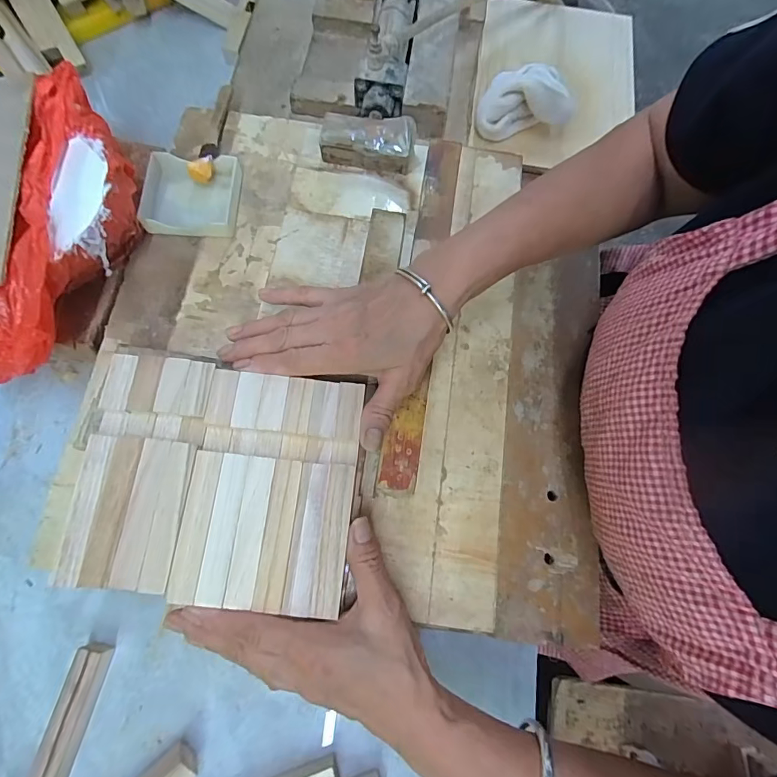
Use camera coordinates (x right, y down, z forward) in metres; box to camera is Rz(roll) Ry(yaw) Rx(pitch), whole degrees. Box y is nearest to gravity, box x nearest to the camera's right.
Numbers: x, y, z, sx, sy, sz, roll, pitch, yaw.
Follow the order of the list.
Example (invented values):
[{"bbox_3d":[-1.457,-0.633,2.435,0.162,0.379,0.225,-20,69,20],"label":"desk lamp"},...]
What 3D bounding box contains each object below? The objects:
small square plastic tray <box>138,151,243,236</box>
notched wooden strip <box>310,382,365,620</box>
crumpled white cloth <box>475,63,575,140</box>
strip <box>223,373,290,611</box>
[{"bbox_3d":[-0.171,-0.167,0.374,0.079,0.019,0.071,4,75,0],"label":"small square plastic tray"},{"bbox_3d":[-0.032,0.068,0.286,0.018,0.007,0.147,5,74,0],"label":"notched wooden strip"},{"bbox_3d":[0.132,-0.282,0.422,0.089,0.050,0.058,-4,75,-2],"label":"crumpled white cloth"},{"bbox_3d":[-0.085,0.064,0.285,0.017,0.009,0.144,5,73,1],"label":"strip"}]

